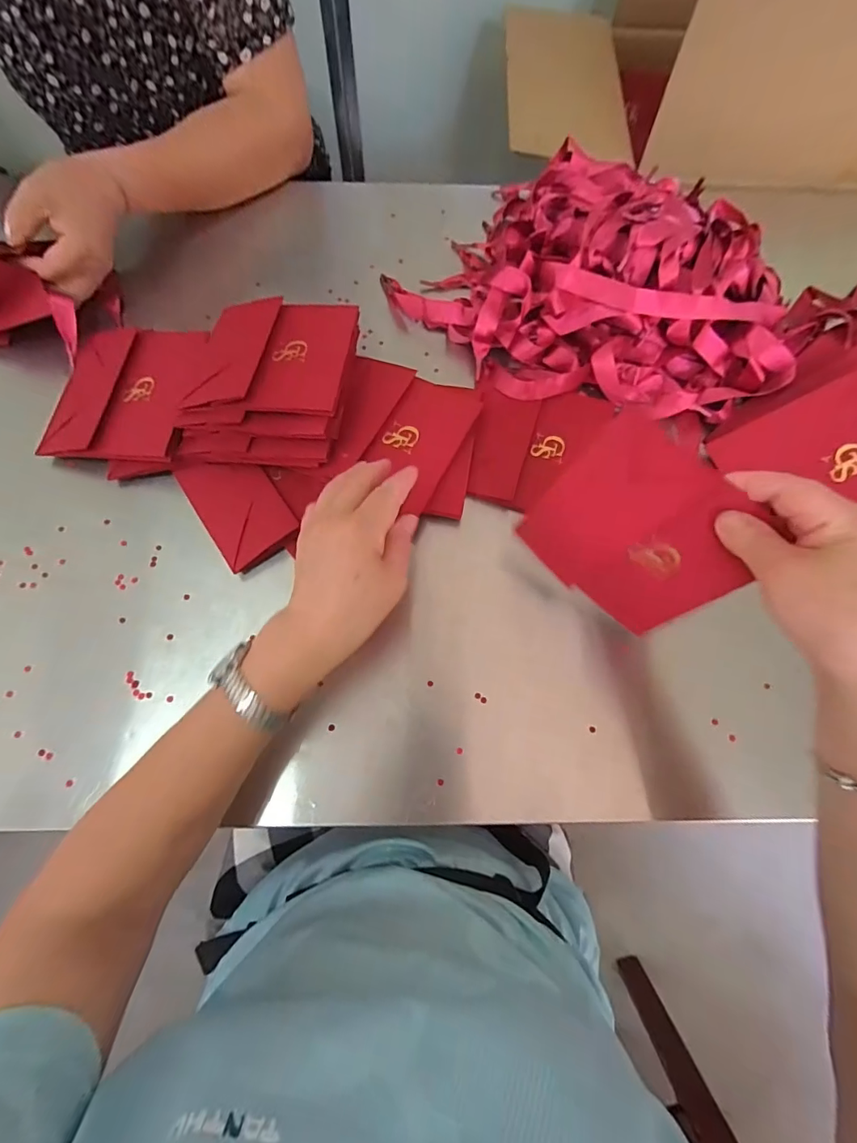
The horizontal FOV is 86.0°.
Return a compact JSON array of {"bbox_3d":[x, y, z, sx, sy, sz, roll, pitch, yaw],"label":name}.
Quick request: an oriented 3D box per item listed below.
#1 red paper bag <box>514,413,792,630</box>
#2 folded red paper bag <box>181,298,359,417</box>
[{"bbox_3d":[0.147,-0.024,0.327,0.134,0.137,0.009,40,54,3],"label":"red paper bag"},{"bbox_3d":[-0.141,-0.196,0.419,0.138,0.019,0.126,6,71,0],"label":"folded red paper bag"}]

